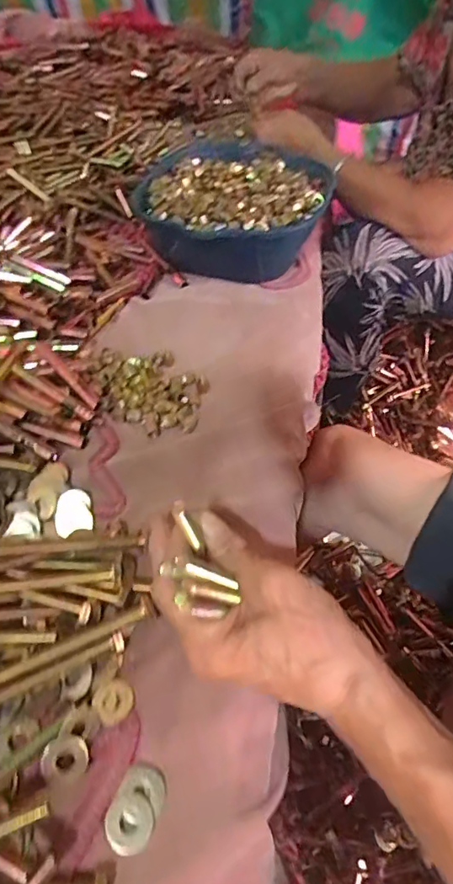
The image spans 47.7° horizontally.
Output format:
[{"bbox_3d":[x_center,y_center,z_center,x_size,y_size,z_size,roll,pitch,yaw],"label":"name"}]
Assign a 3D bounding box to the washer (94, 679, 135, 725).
[{"bbox_3d":[-0.067,0.154,0.306,0.023,0.004,0.026,-17,35,-21],"label":"washer"}]

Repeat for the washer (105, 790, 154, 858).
[{"bbox_3d":[-0.051,0.200,0.269,0.024,0.004,0.025,-11,50,-9],"label":"washer"}]

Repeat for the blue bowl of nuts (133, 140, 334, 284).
[{"bbox_3d":[0.012,-0.292,0.648,0.221,0.073,0.245,12,50,11],"label":"blue bowl of nuts"}]

